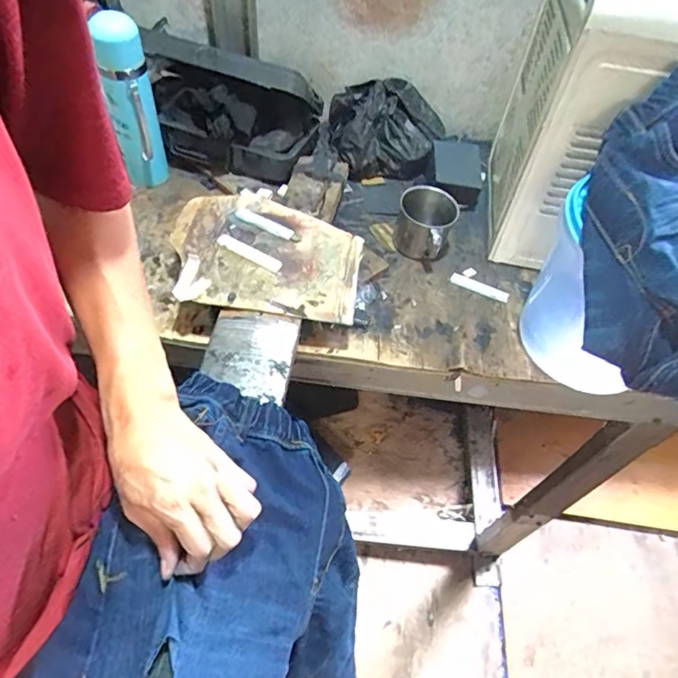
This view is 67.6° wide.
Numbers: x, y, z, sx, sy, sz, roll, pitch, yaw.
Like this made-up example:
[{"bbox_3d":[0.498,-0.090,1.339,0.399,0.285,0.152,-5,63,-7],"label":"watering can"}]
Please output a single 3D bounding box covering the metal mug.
[{"bbox_3d":[0.124,-0.165,0.736,0.083,0.071,0.088,2,52,-3],"label":"metal mug"}]

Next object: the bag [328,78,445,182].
[{"bbox_3d":[0.081,-0.344,0.832,0.181,0.113,0.138,-8,54,-11],"label":"bag"}]

